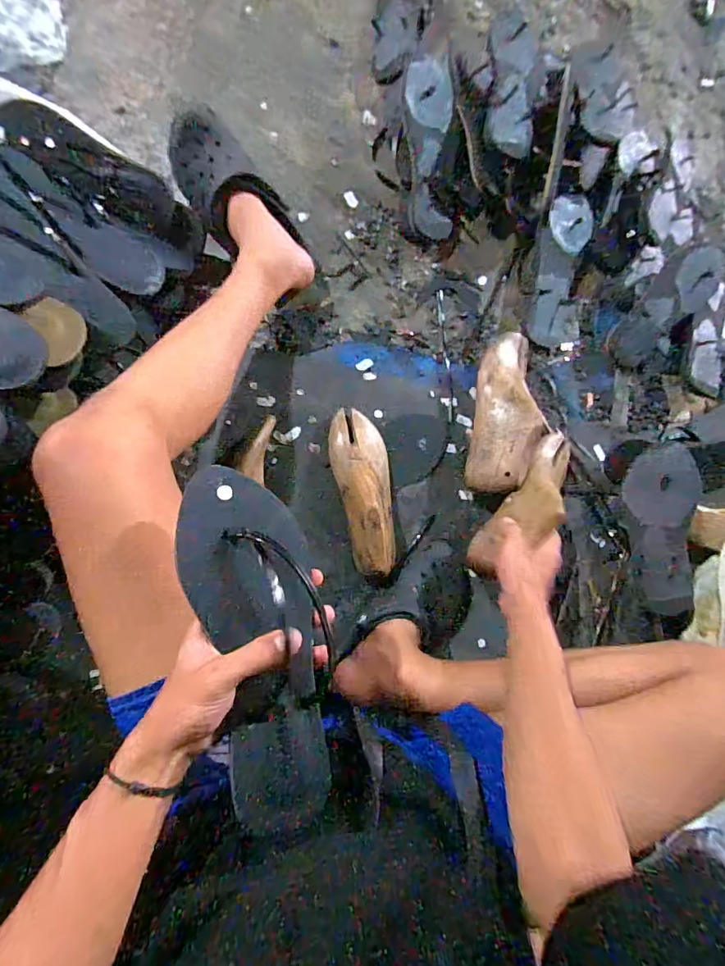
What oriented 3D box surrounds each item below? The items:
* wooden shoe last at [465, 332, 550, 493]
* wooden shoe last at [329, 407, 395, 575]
[{"bbox_3d":[0.212,-0.101,0.675,0.101,0.083,0.235,8,85,-7],"label":"wooden shoe last"},{"bbox_3d":[0.007,0.008,0.642,0.081,0.063,0.229,-12,88,-8],"label":"wooden shoe last"}]

